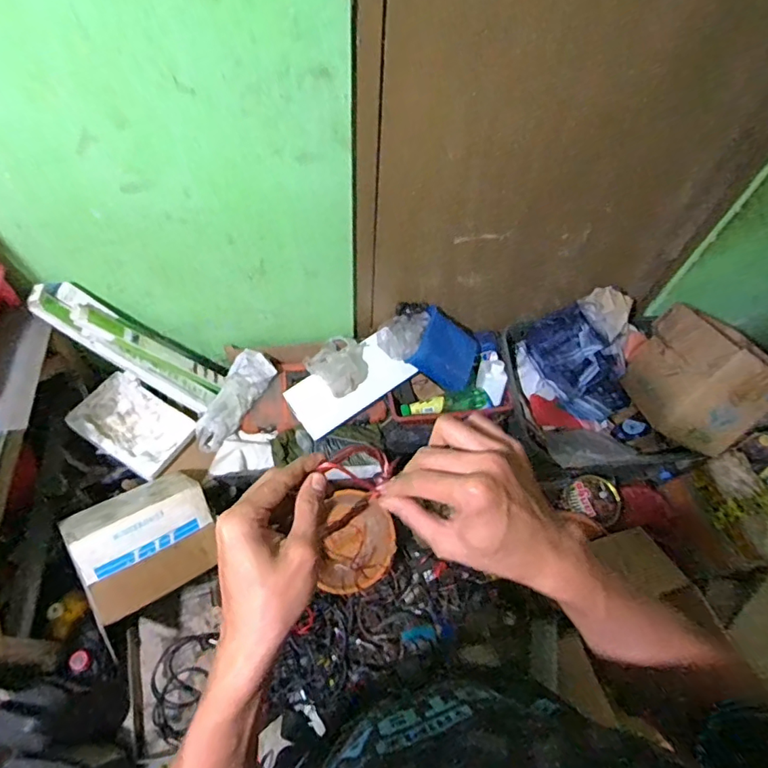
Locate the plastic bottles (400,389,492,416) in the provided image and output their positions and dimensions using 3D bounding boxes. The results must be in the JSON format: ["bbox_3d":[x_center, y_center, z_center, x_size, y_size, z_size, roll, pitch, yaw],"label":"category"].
[{"bbox_3d":[0.165,0.053,1.350,0.242,0.057,0.056,-10,63,-8],"label":"plastic bottles"}]

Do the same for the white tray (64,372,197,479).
[{"bbox_3d":[-0.637,0.098,1.283,0.267,0.044,0.182,32,54,1],"label":"white tray"}]

